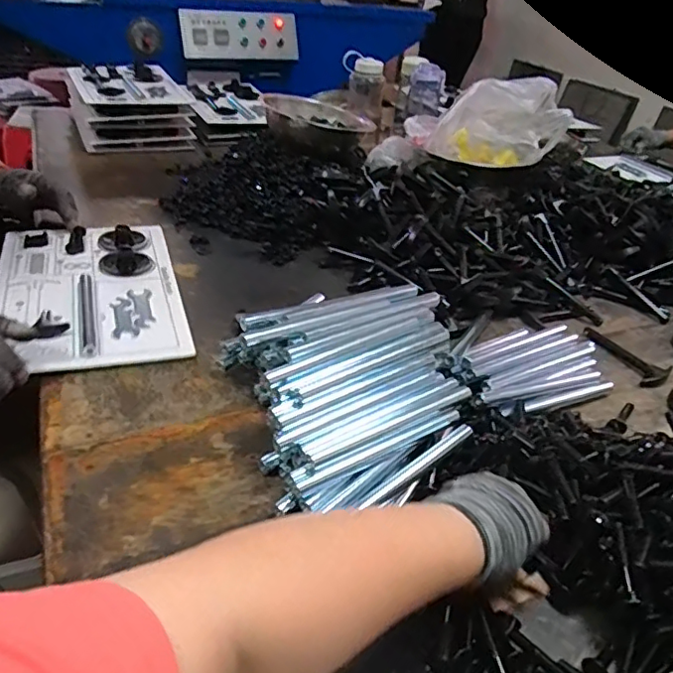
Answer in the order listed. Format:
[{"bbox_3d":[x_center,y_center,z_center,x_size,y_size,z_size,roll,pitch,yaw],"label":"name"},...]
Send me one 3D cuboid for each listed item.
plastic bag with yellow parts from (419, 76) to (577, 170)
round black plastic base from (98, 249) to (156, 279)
[{"bbox_3d":[0.289,-0.389,1.025,0.224,0.138,0.091,0,35,-9],"label":"plastic bag with yellow parts"},{"bbox_3d":[-0.299,-0.104,0.808,0.069,0.005,0.074,4,35,-3],"label":"round black plastic base"}]

